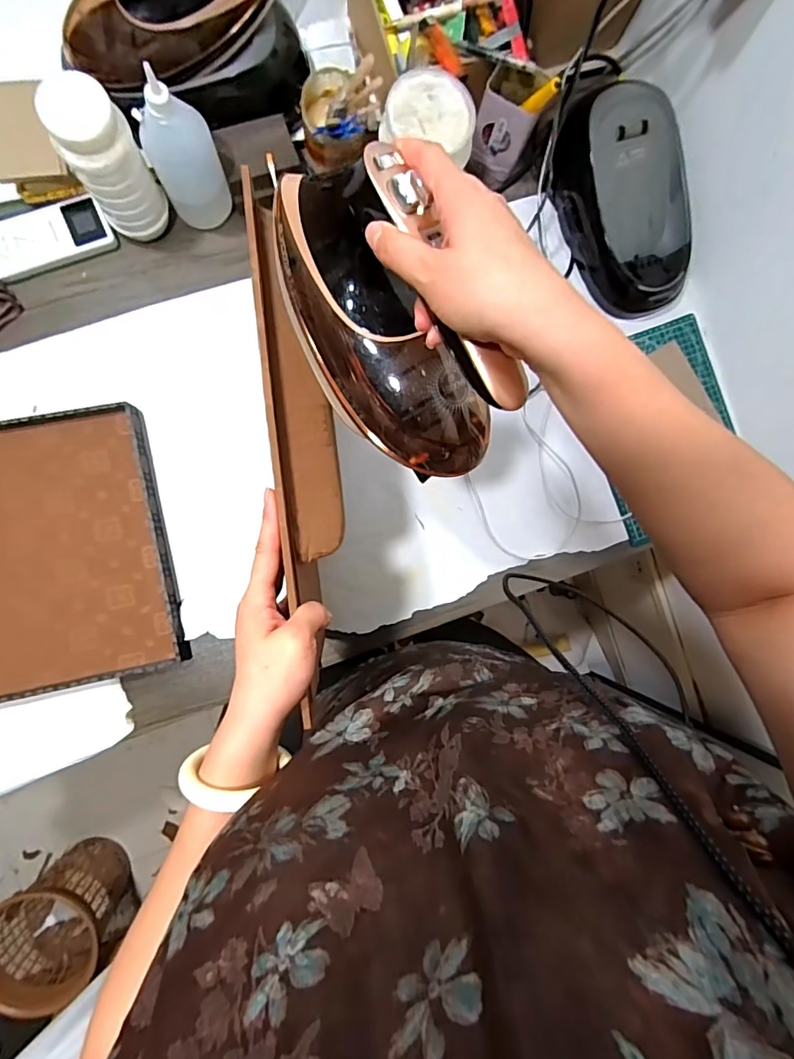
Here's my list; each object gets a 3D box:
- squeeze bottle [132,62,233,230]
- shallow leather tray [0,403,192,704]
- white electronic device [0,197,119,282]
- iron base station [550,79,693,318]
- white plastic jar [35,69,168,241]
[{"bbox_3d":[-0.254,-0.444,0.584,0.071,0.172,0.062,10,90,-7],"label":"squeeze bottle"},{"bbox_3d":[-0.532,0.046,0.620,0.445,0.026,0.343,-11,91,-5],"label":"shallow leather tray"},{"bbox_3d":[-0.456,-0.383,0.639,0.155,0.014,0.075,-24,94,-6],"label":"white electronic device"},{"bbox_3d":[0.333,-0.455,0.689,0.159,0.096,0.276,-24,94,-6],"label":"iron base station"},{"bbox_3d":[-0.337,-0.425,0.572,0.080,0.170,0.072,15,89,-7],"label":"white plastic jar"}]

